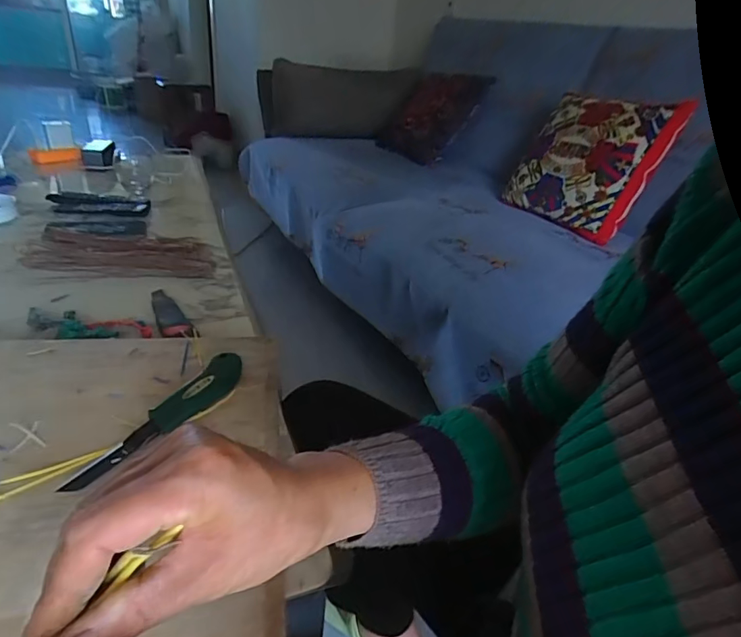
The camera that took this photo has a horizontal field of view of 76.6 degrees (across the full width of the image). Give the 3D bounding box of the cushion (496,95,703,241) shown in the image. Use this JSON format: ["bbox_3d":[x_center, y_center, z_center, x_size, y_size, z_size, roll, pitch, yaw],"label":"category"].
[{"bbox_3d":[0.556,-0.427,1.242,0.063,0.359,0.358,21,13,-45],"label":"cushion"}]

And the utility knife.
[{"bbox_3d":[-0.188,0.088,0.439,0.036,0.014,0.196,21,34,21],"label":"utility knife"}]

